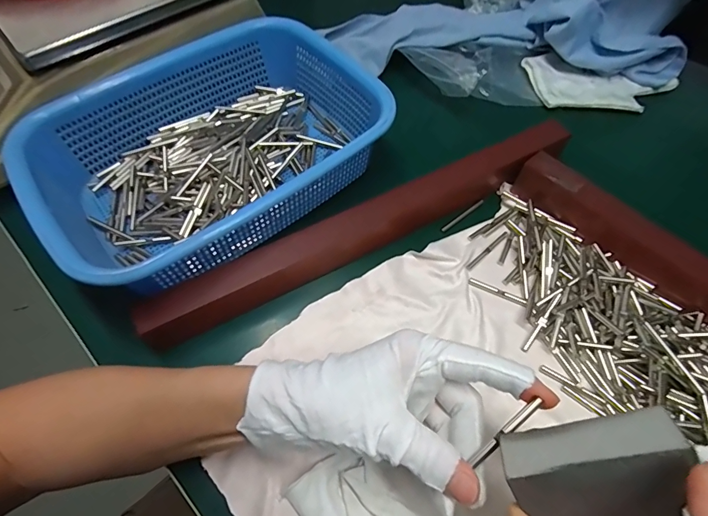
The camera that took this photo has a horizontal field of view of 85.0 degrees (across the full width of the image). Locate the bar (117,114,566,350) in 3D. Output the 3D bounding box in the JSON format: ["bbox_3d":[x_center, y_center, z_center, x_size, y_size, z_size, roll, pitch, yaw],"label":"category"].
[{"bbox_3d":[0.019,-0.031,0.322,0.380,0.033,0.028,-26,64,-14],"label":"bar"}]

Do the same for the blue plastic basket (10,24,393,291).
[{"bbox_3d":[-0.124,-0.093,0.342,0.283,0.072,0.200,-36,67,-19],"label":"blue plastic basket"}]

